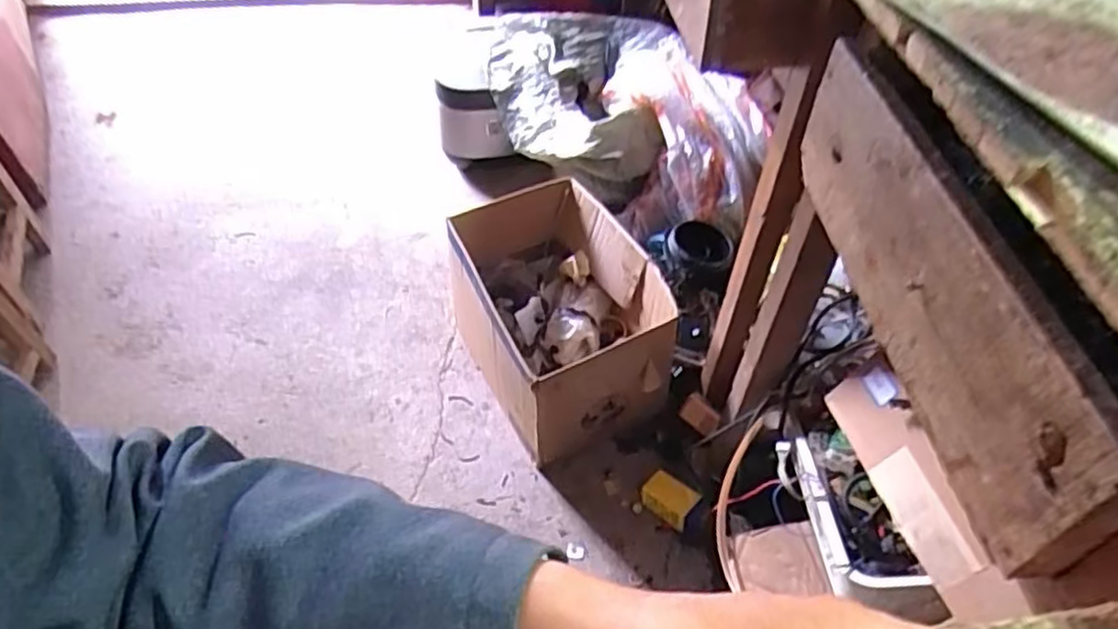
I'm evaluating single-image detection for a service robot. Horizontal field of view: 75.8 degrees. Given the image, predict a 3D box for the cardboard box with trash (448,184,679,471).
[{"bbox_3d":[0.000,-0.008,1.219,0.283,0.252,0.443,-21,54,-17],"label":"cardboard box with trash"}]

